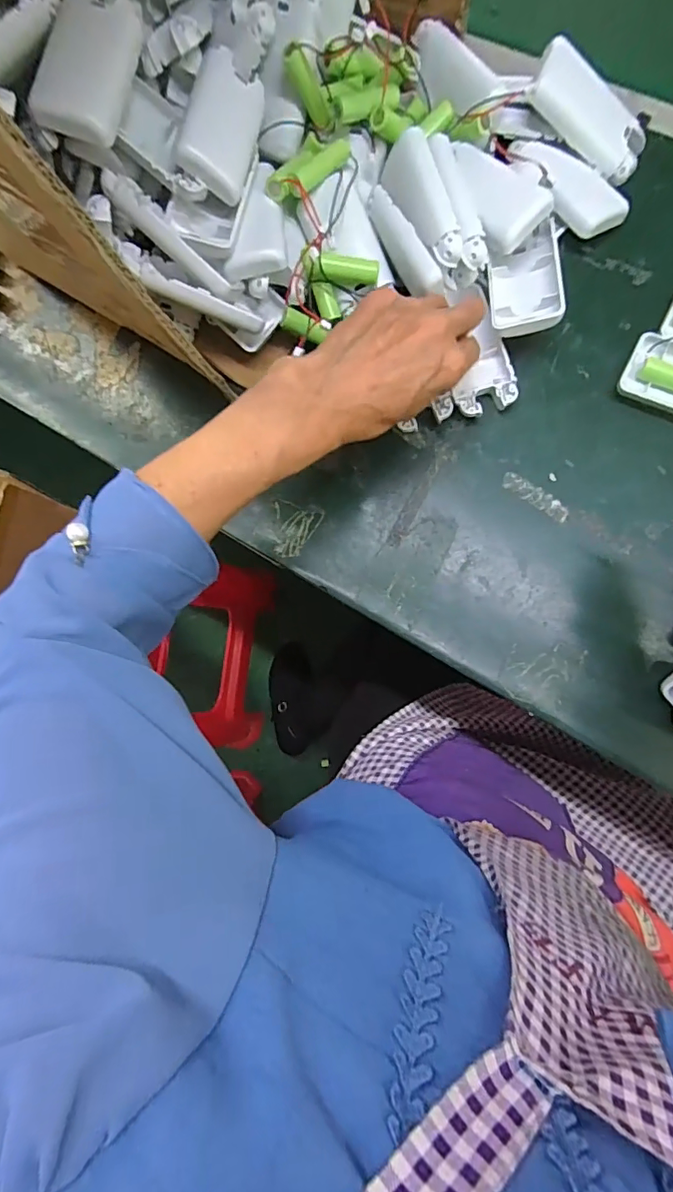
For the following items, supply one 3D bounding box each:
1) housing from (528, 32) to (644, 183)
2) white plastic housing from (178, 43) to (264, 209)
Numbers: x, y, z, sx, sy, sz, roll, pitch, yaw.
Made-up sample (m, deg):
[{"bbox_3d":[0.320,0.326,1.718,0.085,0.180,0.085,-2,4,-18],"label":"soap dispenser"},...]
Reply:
[{"bbox_3d":[0.172,-0.326,0.335,0.093,0.015,0.041,24,93,-21],"label":"housing"},{"bbox_3d":[-0.071,-0.293,0.311,0.045,0.014,0.083,22,78,-37],"label":"white plastic housing"}]

